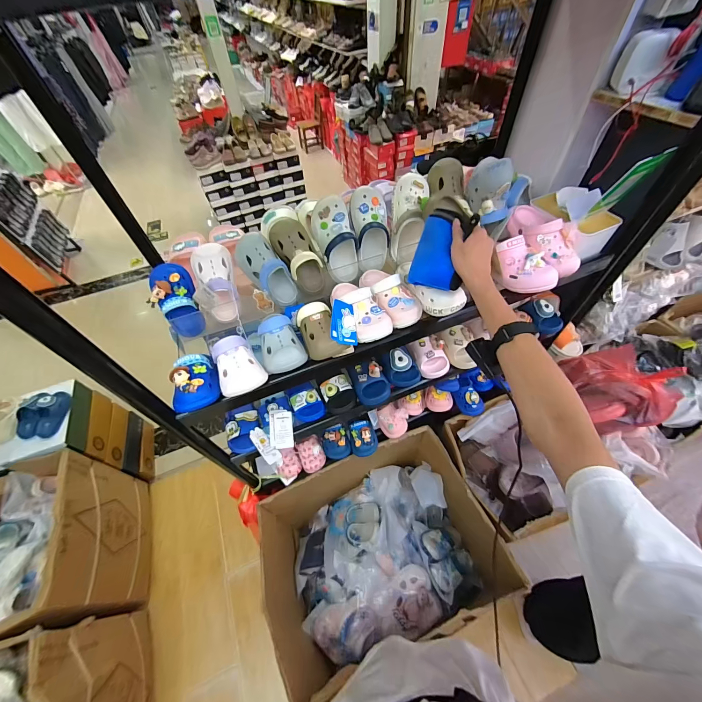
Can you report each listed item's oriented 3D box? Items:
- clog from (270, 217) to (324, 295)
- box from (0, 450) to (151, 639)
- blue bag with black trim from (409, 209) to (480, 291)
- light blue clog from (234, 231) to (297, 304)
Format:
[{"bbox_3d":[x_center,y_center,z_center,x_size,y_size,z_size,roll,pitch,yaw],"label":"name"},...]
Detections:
[{"bbox_3d":[-0.115,-0.216,0.692,0.076,0.176,0.058,-44,31,-25],"label":"clog"},{"bbox_3d":[-1.249,0.800,1.216,0.522,0.510,0.572,-16,54,-8],"label":"box"},{"bbox_3d":[0.184,-0.203,0.603,0.108,0.040,0.160,17,95,45],"label":"blue bag with black trim"},{"bbox_3d":[-0.185,-0.182,0.680,0.074,0.175,0.059,-47,22,-27],"label":"light blue clog"}]

